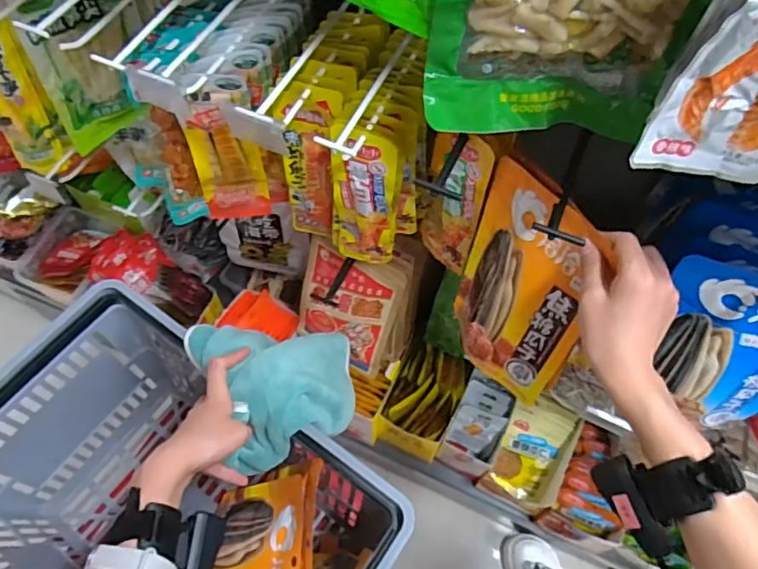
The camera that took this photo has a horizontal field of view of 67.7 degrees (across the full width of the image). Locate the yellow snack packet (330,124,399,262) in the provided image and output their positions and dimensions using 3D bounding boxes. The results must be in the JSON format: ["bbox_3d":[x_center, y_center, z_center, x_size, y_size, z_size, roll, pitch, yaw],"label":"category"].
[{"bbox_3d":[-0.016,-0.088,0.630,0.068,0.208,0.025,8,63,3],"label":"yellow snack packet"}]

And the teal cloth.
[{"bbox_3d":[-0.104,0.113,0.603,0.157,0.132,0.149,-13,63,-8],"label":"teal cloth"}]

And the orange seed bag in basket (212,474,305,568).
[{"bbox_3d":[-0.131,0.280,0.574,0.025,0.191,0.147,24,56,-34],"label":"orange seed bag in basket"}]

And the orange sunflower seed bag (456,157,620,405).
[{"bbox_3d":[0.133,0.001,0.549,0.022,0.206,0.147,-11,46,-28],"label":"orange sunflower seed bag"}]

